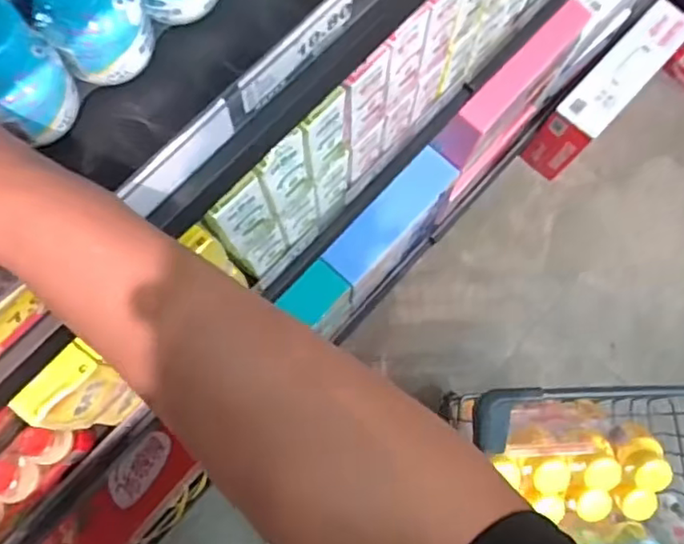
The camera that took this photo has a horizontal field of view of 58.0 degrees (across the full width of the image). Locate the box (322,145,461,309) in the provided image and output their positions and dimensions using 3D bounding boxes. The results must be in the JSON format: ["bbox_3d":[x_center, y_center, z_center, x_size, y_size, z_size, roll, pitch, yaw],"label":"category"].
[{"bbox_3d":[0.081,-0.063,1.081,0.079,0.249,0.247,42,80,8],"label":"box"}]

